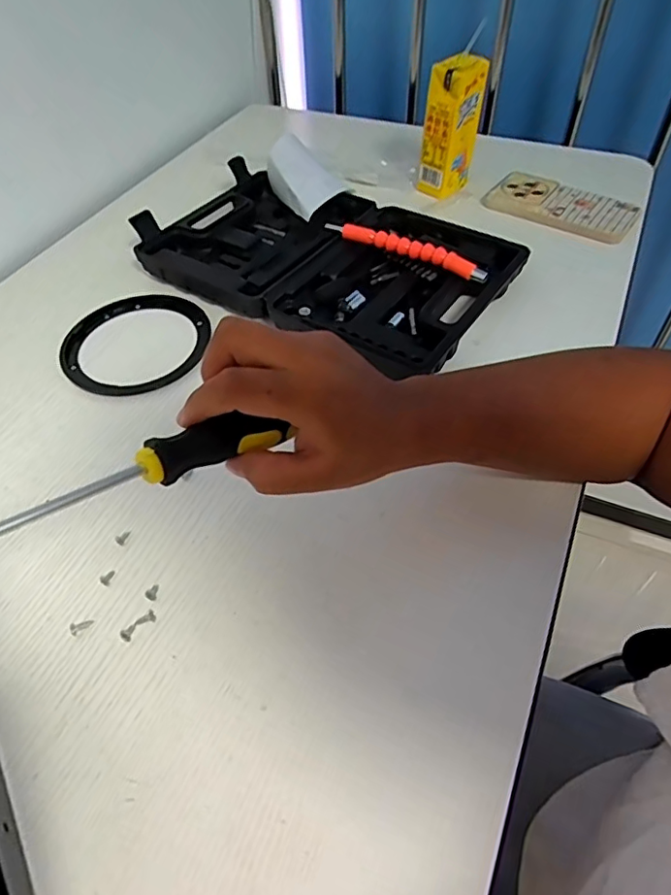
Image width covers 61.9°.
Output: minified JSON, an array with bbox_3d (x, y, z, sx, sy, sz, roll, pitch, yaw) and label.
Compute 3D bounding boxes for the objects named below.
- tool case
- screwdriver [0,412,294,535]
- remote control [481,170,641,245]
[{"bbox_3d":[-0.015,-0.191,0.557,0.357,0.046,0.222,29,59,24],"label":"tool case"},{"bbox_3d":[-0.103,0.017,0.243,0.184,0.017,0.018,-24,53,-29],"label":"screwdriver"},{"bbox_3d":[0.246,-0.267,0.613,0.150,0.019,0.066,31,57,25],"label":"remote control"}]

